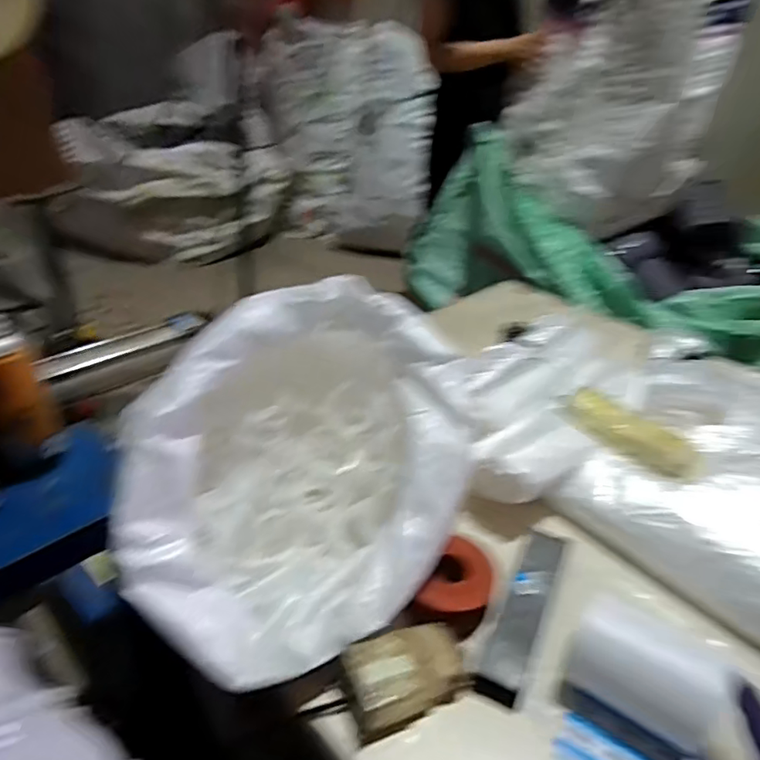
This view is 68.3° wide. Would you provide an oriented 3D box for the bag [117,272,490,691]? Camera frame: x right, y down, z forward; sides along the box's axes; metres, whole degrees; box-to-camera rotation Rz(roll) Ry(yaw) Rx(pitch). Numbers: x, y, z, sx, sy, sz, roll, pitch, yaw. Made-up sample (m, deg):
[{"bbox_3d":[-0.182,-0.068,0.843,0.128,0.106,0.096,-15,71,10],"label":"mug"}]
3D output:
[{"bbox_3d":[-0.066,0.089,0.573,0.280,0.233,0.349,13,34,14],"label":"bag"}]

